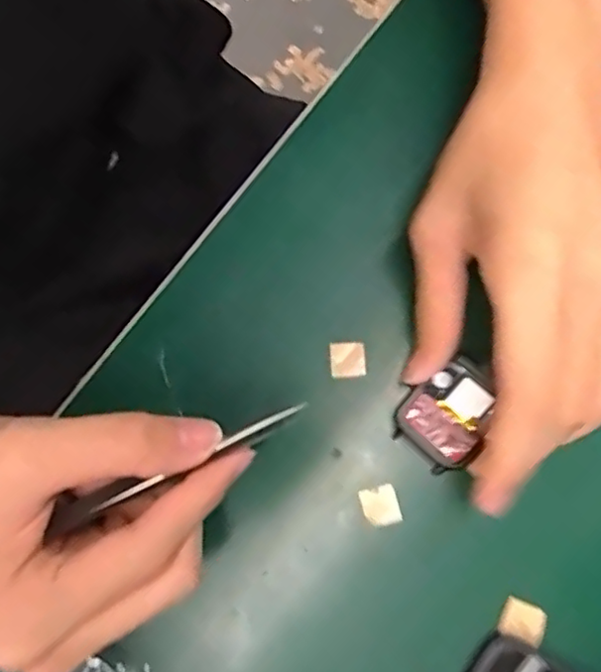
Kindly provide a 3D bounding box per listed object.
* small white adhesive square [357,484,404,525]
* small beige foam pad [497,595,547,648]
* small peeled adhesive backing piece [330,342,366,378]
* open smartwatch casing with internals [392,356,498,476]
[{"bbox_3d":[0.034,0.073,0.272,0.015,0.004,0.016,-15,80,-1],"label":"small white adhesive square"},{"bbox_3d":[0.092,0.117,0.261,0.018,0.004,0.015,22,82,5],"label":"small beige foam pad"},{"bbox_3d":[0.021,0.010,0.285,0.015,0.004,0.015,-4,80,1],"label":"small peeled adhesive backing piece"},{"bbox_3d":[0.064,0.033,0.272,0.036,0.007,0.045,43,81,10],"label":"open smartwatch casing with internals"}]

